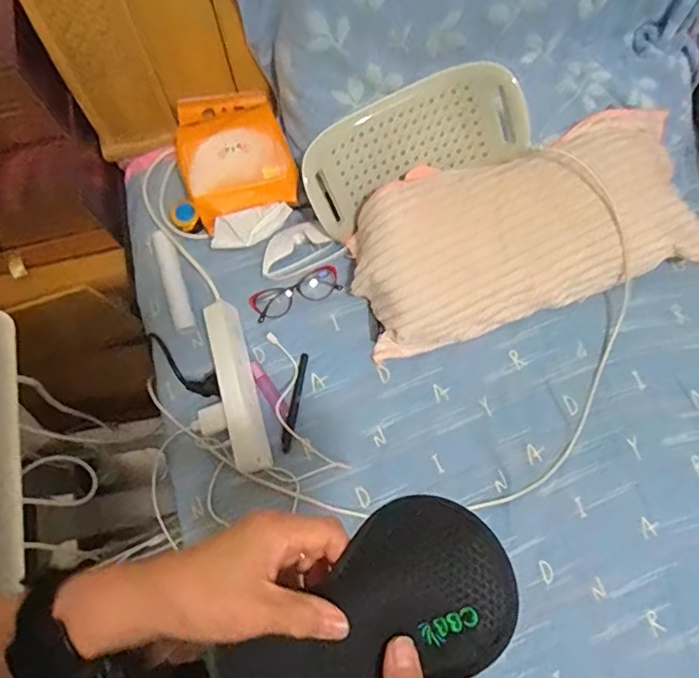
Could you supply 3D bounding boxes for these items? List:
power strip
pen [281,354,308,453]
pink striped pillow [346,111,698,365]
[{"bbox_3d":[-0.153,0.063,0.741,0.047,0.043,0.227,-15,76,-4],"label":"power strip"},{"bbox_3d":[-0.077,0.086,0.753,0.014,0.014,0.138,10,76,2],"label":"pen"},{"bbox_3d":[0.239,-0.152,0.774,0.482,0.094,0.232,-17,76,-5],"label":"pink striped pillow"}]

